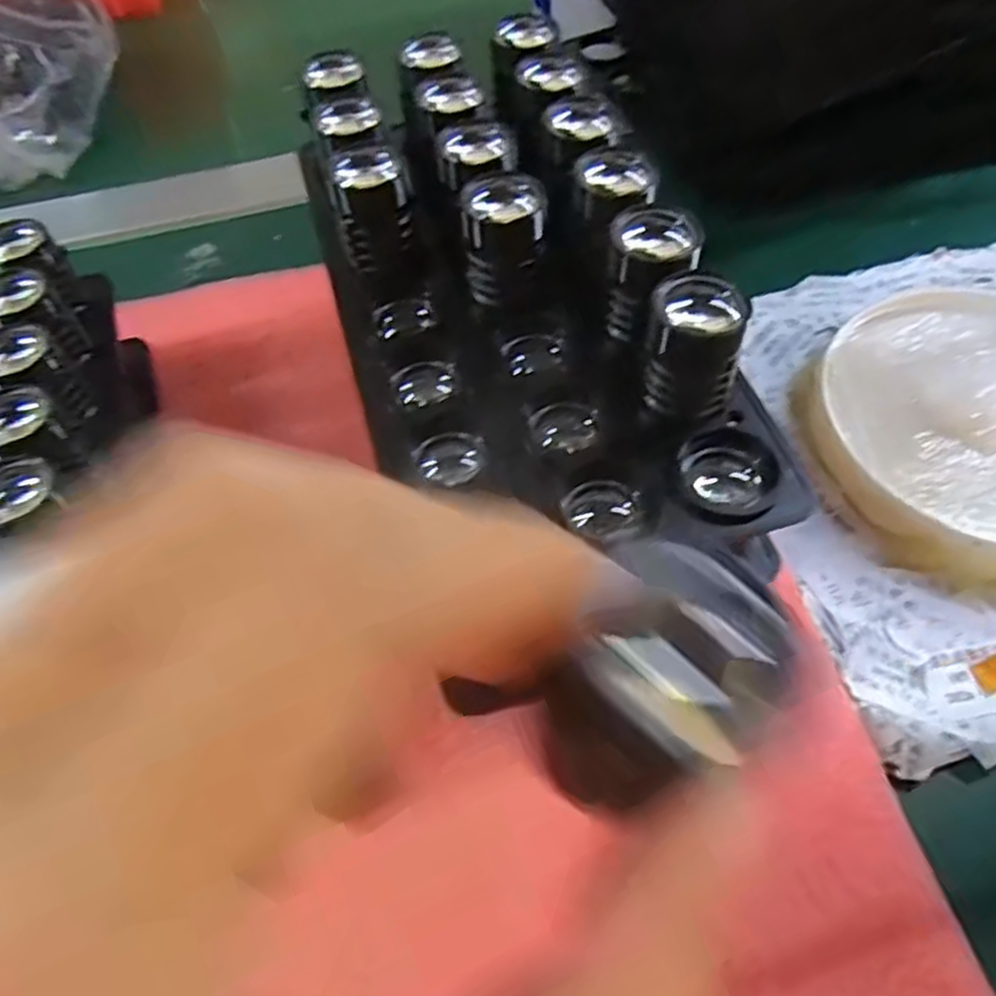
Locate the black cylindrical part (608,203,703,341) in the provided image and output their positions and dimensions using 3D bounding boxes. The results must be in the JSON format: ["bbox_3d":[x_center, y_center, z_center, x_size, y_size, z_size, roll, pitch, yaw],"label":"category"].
[{"bbox_3d":[0.040,-0.058,0.198,0.018,0.034,0.018,-1,56,2],"label":"black cylindrical part"}]

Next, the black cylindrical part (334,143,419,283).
[{"bbox_3d":[-0.035,-0.080,0.218,0.020,0.036,0.016,-15,57,-7],"label":"black cylindrical part"}]

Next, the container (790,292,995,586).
[{"bbox_3d":[0.179,-0.027,0.274,0.123,0.017,0.116,-1,56,1],"label":"container"}]

